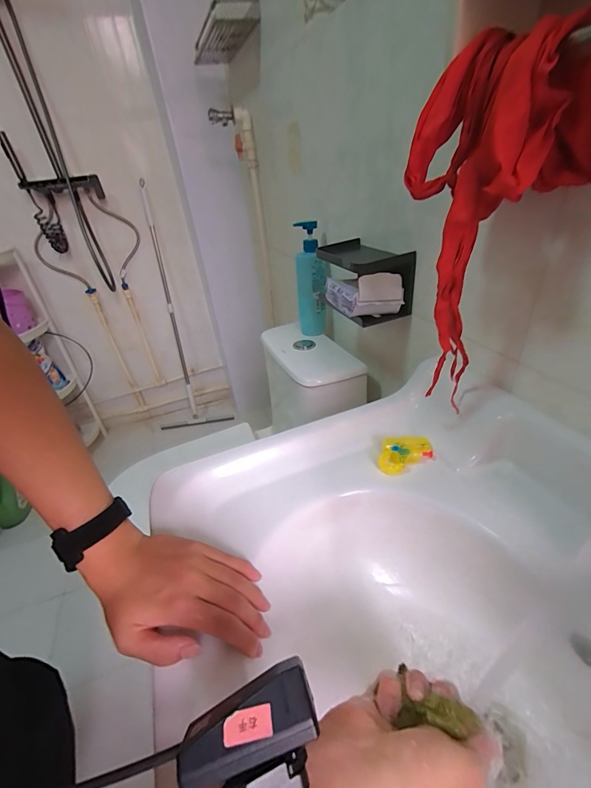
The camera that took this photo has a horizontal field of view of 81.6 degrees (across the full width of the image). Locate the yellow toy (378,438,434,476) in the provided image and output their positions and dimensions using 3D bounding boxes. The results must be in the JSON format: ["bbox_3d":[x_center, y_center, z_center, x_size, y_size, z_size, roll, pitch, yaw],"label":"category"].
[{"bbox_3d":[0.154,0.088,0.477,0.072,0.028,0.051,1,33,10],"label":"yellow toy"}]

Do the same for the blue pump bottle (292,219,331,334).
[{"bbox_3d":[0.044,-0.278,0.858,0.072,0.265,0.060,-10,33,-7],"label":"blue pump bottle"}]

